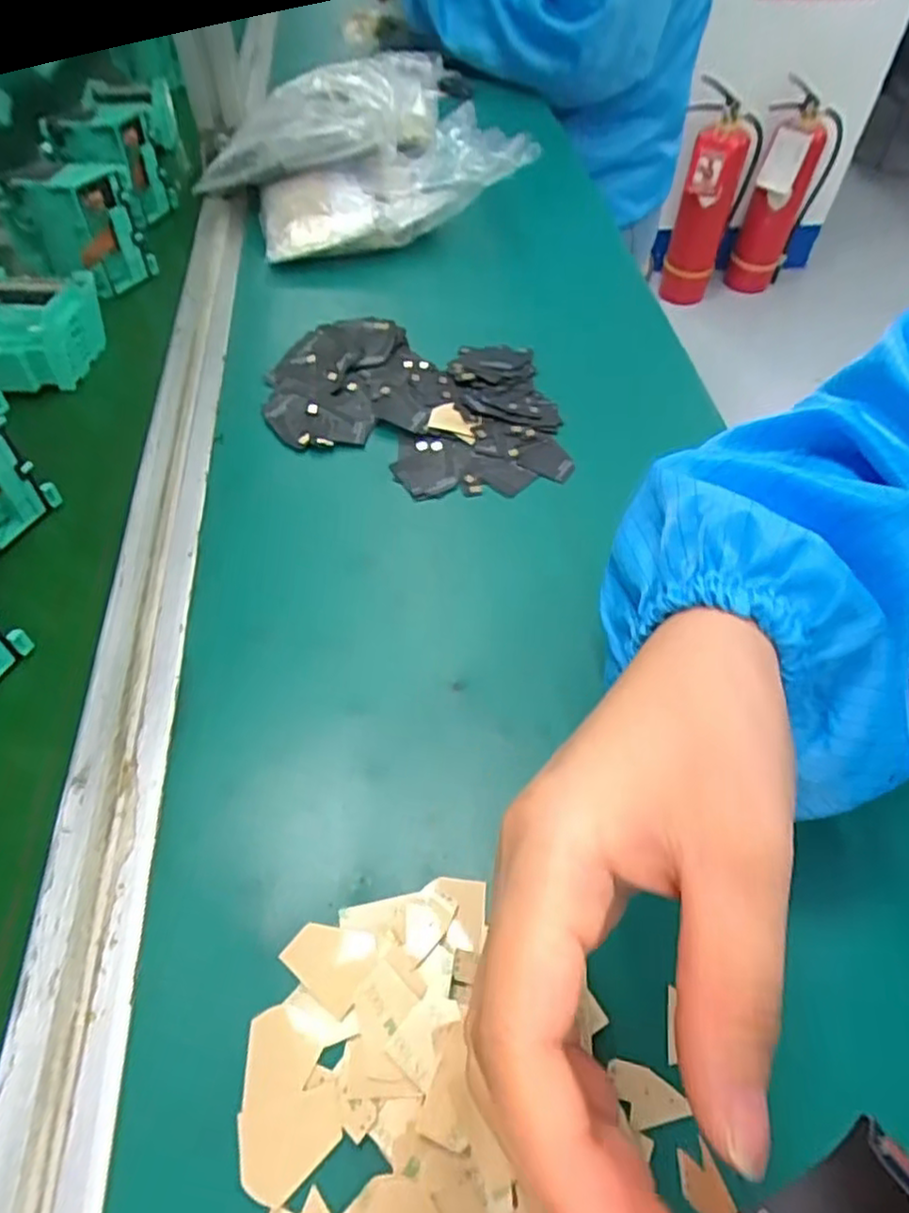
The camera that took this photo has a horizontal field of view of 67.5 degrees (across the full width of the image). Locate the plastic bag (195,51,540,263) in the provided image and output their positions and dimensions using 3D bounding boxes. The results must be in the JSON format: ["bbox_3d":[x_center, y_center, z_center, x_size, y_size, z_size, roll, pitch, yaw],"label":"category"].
[{"bbox_3d":[-0.079,-0.368,0.548,0.225,0.069,0.215,-17,56,-21],"label":"plastic bag"}]

